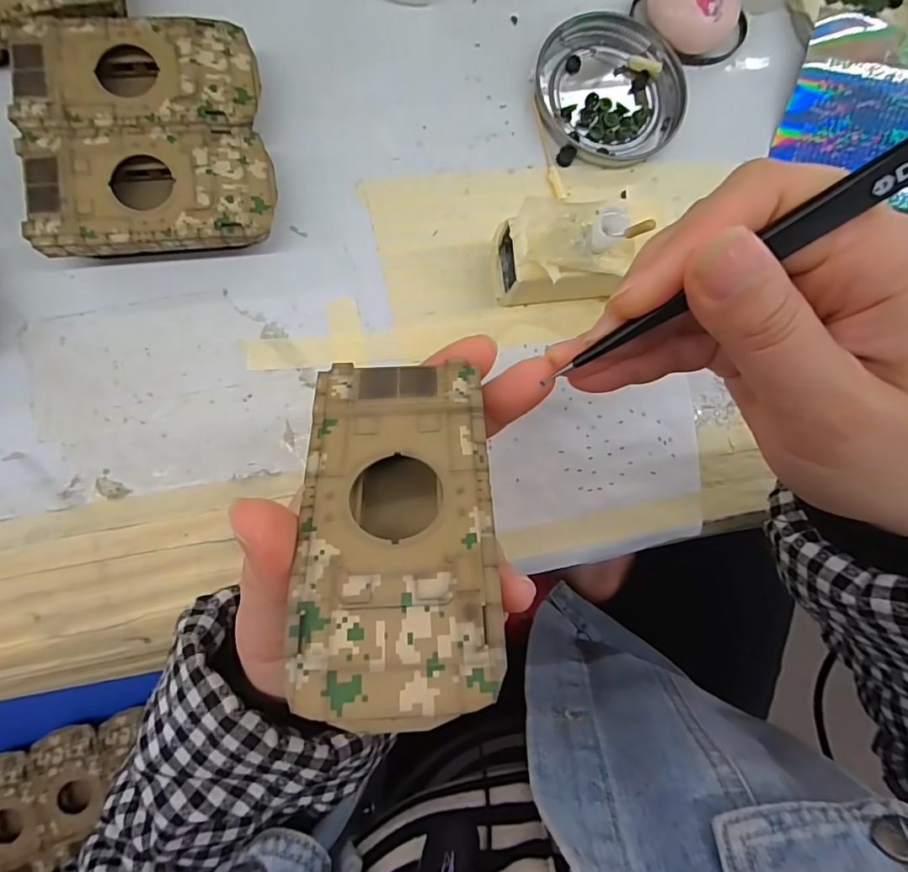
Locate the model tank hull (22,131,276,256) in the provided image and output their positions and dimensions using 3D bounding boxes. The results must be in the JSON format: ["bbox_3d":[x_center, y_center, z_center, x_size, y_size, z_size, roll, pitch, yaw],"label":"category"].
[{"bbox_3d":[-0.128,-0.104,0.223,0.095,0.027,0.049,-8,86,-7],"label":"model tank hull"}]

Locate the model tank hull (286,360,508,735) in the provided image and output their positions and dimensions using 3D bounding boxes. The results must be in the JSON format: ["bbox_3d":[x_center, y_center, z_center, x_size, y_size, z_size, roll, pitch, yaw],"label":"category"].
[{"bbox_3d":[-0.014,0.023,0.136,0.049,0.017,0.095,-2,58,-1],"label":"model tank hull"}]

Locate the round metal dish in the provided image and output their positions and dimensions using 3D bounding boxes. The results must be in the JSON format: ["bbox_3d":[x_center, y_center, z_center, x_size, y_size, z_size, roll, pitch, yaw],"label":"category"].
[{"bbox_3d":[0.082,-0.182,0.264,0.076,0.008,0.077,1,85,-7],"label":"round metal dish"}]

